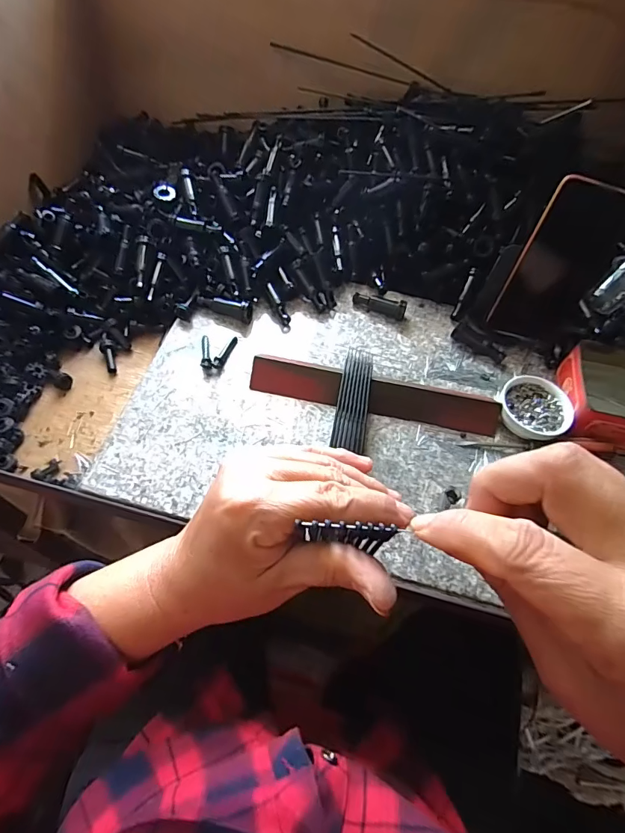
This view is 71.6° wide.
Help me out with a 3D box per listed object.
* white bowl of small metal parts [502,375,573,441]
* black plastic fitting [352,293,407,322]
[{"bbox_3d":[0.231,-0.007,0.456,0.069,0.026,0.068,2,58,-3],"label":"white bowl of small metal parts"},{"bbox_3d":[0.082,-0.137,0.530,0.066,0.021,0.015,24,59,11],"label":"black plastic fitting"}]

